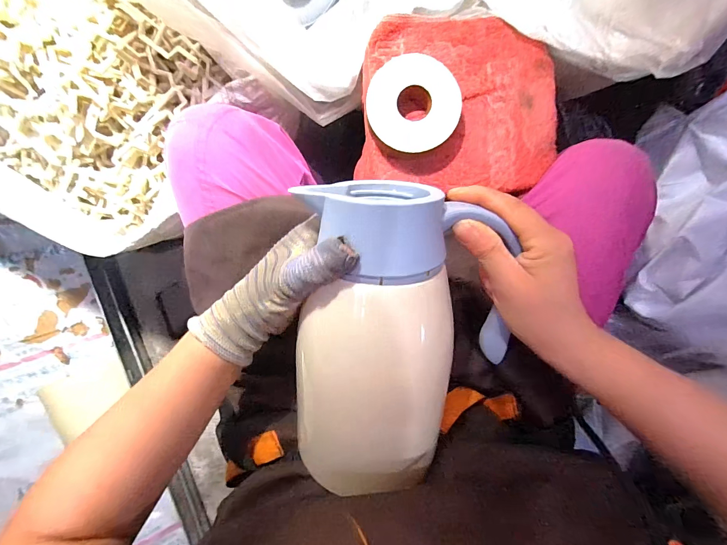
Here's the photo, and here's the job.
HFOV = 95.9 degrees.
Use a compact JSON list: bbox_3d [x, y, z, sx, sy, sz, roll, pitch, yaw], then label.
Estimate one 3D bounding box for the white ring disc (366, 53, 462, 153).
[{"bbox_3d":[0.053,-0.178,0.358,0.096,0.035,0.093,0,94,1],"label":"white ring disc"}]

